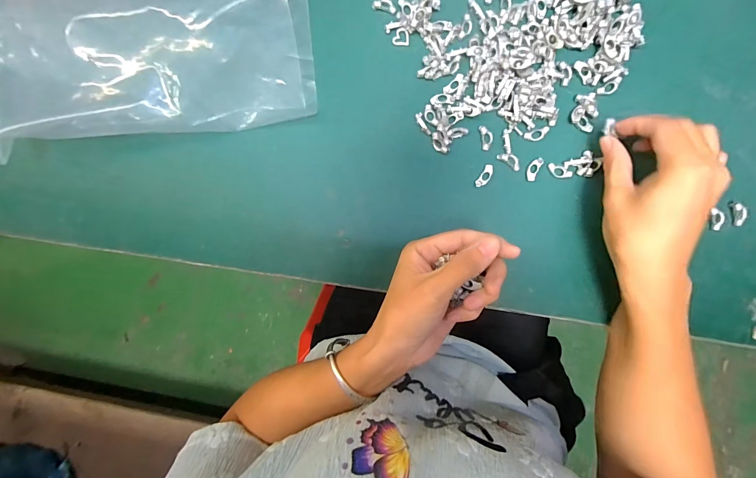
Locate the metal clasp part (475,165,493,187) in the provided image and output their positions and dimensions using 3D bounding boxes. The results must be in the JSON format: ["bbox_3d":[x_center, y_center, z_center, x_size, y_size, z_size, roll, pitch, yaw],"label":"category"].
[{"bbox_3d":[0.094,-0.055,0.287,0.009,0.004,0.022,32,95,2],"label":"metal clasp part"}]

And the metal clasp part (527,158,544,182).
[{"bbox_3d":[0.135,-0.061,0.285,0.010,0.004,0.022,24,94,2],"label":"metal clasp part"}]

